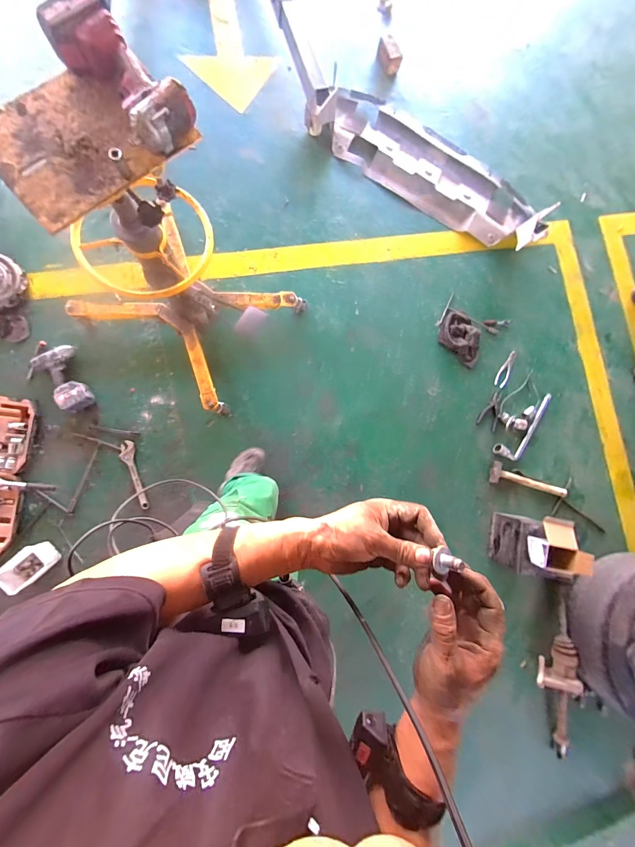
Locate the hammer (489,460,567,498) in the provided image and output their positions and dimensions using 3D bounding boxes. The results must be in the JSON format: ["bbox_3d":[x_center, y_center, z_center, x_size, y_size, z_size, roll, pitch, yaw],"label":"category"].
[{"bbox_3d":[1.051,0.282,1.556,0.426,0.049,0.108,14,84,-6],"label":"hammer"}]

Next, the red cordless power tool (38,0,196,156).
[{"bbox_3d":[-0.360,-0.640,0.580,0.118,0.070,0.251,-45,92,-9],"label":"red cordless power tool"}]

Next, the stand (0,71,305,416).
[{"bbox_3d":[-0.469,-0.476,0.965,0.677,0.761,0.561,32,82,-4],"label":"stand"}]

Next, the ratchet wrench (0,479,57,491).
[{"bbox_3d":[-1.148,0.240,1.222,0.213,0.030,0.043,13,85,-28],"label":"ratchet wrench"}]

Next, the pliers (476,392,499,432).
[{"bbox_3d":[0.845,-0.066,1.540,0.087,0.022,0.185,17,85,-8],"label":"pliers"}]

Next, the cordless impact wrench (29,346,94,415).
[{"bbox_3d":[-1.005,-0.186,1.269,0.167,0.082,0.261,-37,91,-9],"label":"cordless impact wrench"}]

